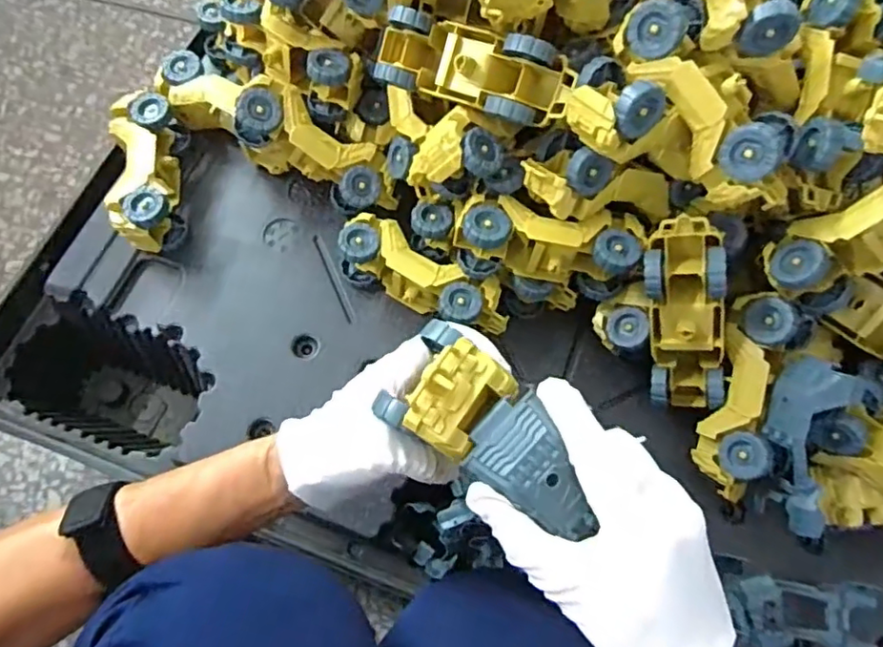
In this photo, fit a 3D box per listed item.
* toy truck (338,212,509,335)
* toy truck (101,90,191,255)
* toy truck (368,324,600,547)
[{"bbox_3d":[-0.017,-0.040,0.568,0.173,0.053,0.054,30,70,9],"label":"toy truck"},{"bbox_3d":[-0.304,-0.157,0.608,0.062,0.061,0.163,-9,69,-6],"label":"toy truck"},{"bbox_3d":[0.030,0.058,0.291,0.112,0.036,0.052,40,72,10],"label":"toy truck"}]

